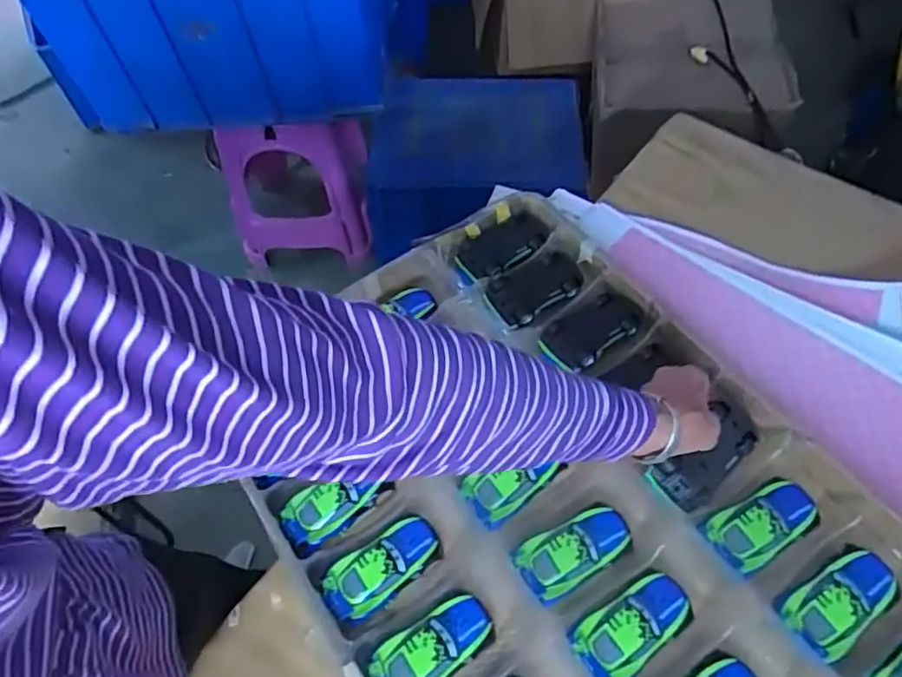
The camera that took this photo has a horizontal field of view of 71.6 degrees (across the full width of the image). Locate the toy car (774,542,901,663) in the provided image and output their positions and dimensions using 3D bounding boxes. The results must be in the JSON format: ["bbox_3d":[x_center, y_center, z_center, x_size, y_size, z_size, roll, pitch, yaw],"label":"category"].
[{"bbox_3d":[0.326,0.221,0.525,0.103,0.023,0.055,-27,60,-15],"label":"toy car"}]

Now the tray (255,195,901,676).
[{"bbox_3d":[0.103,0.159,0.580,0.451,0.044,0.644,-30,60,-16],"label":"tray"}]

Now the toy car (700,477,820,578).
[{"bbox_3d":[0.278,0.168,0.560,0.104,0.024,0.055,-24,59,-13],"label":"toy car"}]

